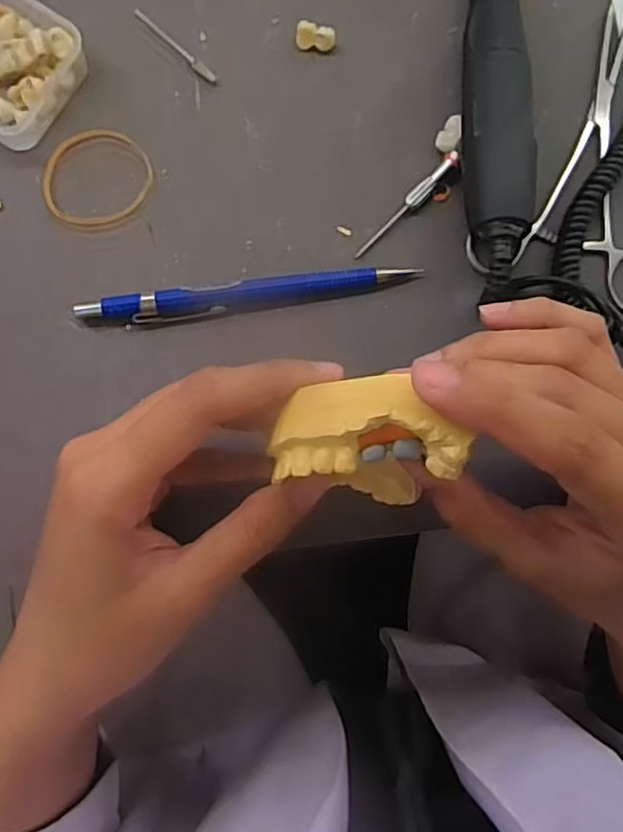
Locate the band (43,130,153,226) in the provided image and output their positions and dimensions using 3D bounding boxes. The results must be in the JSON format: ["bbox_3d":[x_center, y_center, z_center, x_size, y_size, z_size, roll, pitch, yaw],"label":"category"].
[{"bbox_3d":[-0.090,-0.101,0.270,0.045,0.004,0.042,0,84,-2],"label":"band"}]

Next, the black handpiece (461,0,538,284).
[{"bbox_3d":[0.075,-0.135,0.264,0.027,0.027,0.163,2,84,-1],"label":"black handpiece"}]

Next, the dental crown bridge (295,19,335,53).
[{"bbox_3d":[0.002,-0.163,0.279,0.016,0.009,0.008,6,84,-1],"label":"dental crown bridge"}]

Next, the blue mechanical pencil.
[{"bbox_3d":[-0.026,-0.050,0.263,0.135,0.008,0.011,-8,85,-2],"label":"blue mechanical pencil"}]

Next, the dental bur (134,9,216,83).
[{"bbox_3d":[-0.059,-0.160,0.278,0.045,0.004,0.004,42,85,3],"label":"dental bur"}]

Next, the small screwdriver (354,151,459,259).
[{"bbox_3d":[0.039,-0.088,0.269,0.058,0.007,0.006,-43,87,-5],"label":"small screwdriver"}]

